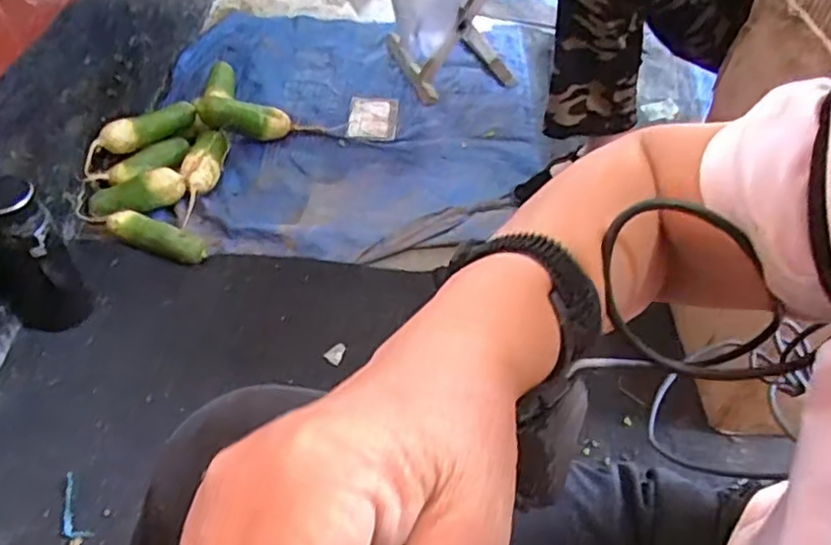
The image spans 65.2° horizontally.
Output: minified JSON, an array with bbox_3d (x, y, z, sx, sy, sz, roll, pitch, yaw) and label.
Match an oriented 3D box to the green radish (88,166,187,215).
[{"bbox_3d":[-0.466,-0.133,1.083,0.158,0.046,0.054,-10,49,-11],"label":"green radish"}]

